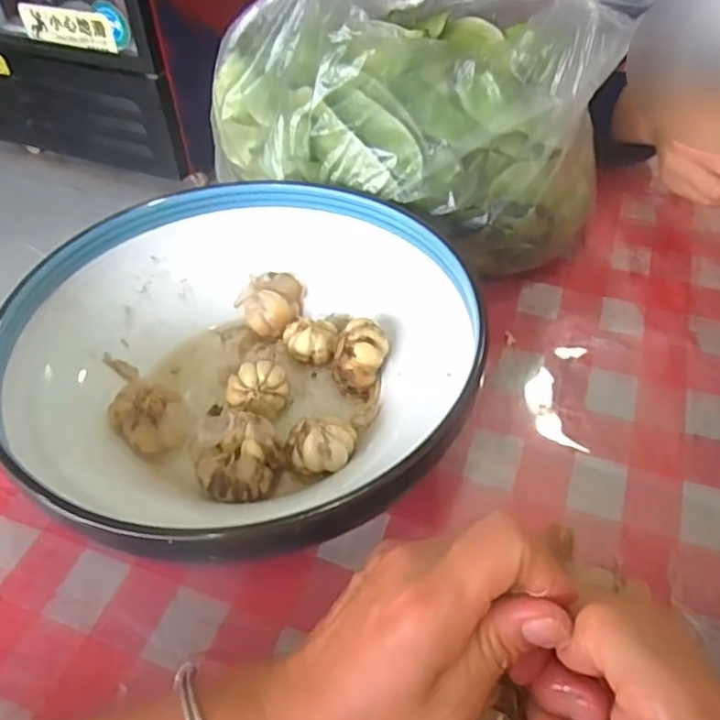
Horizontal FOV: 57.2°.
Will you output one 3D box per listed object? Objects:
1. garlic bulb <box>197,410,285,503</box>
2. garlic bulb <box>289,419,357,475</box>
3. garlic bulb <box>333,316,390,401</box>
[{"bbox_3d":[-0.065,0.052,0.355,0.043,0.039,0.044,-1,45,1],"label":"garlic bulb"},{"bbox_3d":[-0.021,0.050,0.361,0.035,0.029,0.025,4,46,6],"label":"garlic bulb"},{"bbox_3d":[0.001,0.000,0.400,0.031,0.039,0.032,-1,45,1],"label":"garlic bulb"}]

